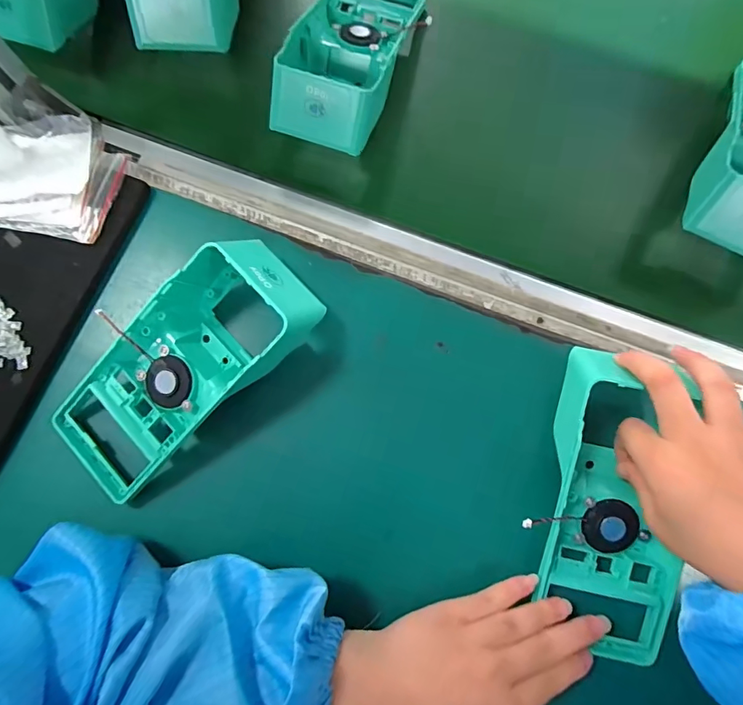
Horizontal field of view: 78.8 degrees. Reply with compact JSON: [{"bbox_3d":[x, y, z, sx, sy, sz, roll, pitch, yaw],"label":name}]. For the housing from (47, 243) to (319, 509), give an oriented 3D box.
[{"bbox_3d":[-0.124,0.010,0.301,0.190,0.057,0.086,-42,79,-9],"label":"housing"}]

